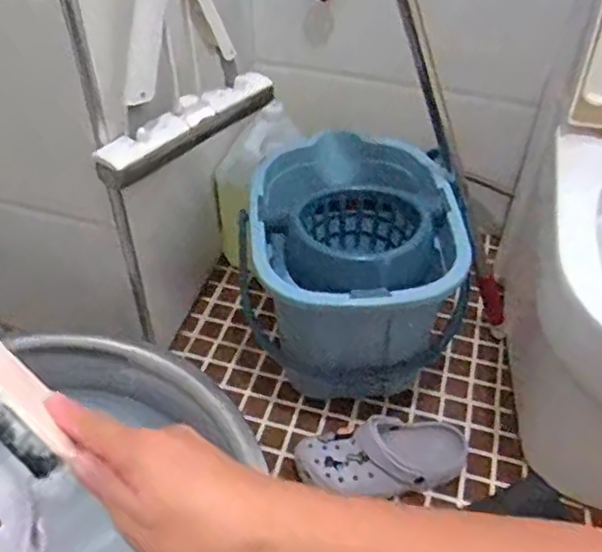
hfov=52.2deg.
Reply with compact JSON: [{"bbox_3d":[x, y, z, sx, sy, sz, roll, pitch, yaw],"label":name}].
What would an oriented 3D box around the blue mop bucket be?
[{"bbox_3d":[0.072,-0.005,0.967,0.350,0.301,0.382,20,47,17],"label":"blue mop bucket"}]

